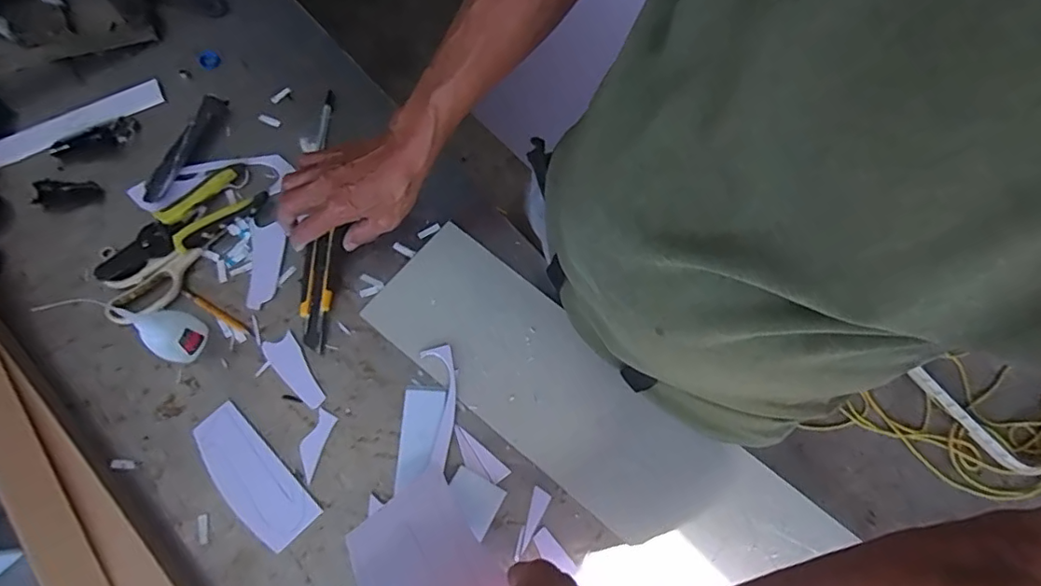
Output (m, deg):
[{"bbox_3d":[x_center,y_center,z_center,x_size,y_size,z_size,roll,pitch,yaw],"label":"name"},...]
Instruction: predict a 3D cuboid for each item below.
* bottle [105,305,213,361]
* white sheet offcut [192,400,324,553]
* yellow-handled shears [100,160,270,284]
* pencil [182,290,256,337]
[{"bbox_3d":[-0.330,0.034,0.502,0.043,0.073,0.045,23,73,5],"label":"bottle"},{"bbox_3d":[-0.250,0.168,0.501,0.140,0.004,0.055,44,76,11],"label":"white sheet offcut"},{"bbox_3d":[-0.357,-0.073,0.564,0.171,0.016,0.066,-37,77,-13],"label":"yellow-handled shears"},{"bbox_3d":[-0.304,0.021,0.546,0.085,0.005,0.009,29,73,7],"label":"pencil"}]

